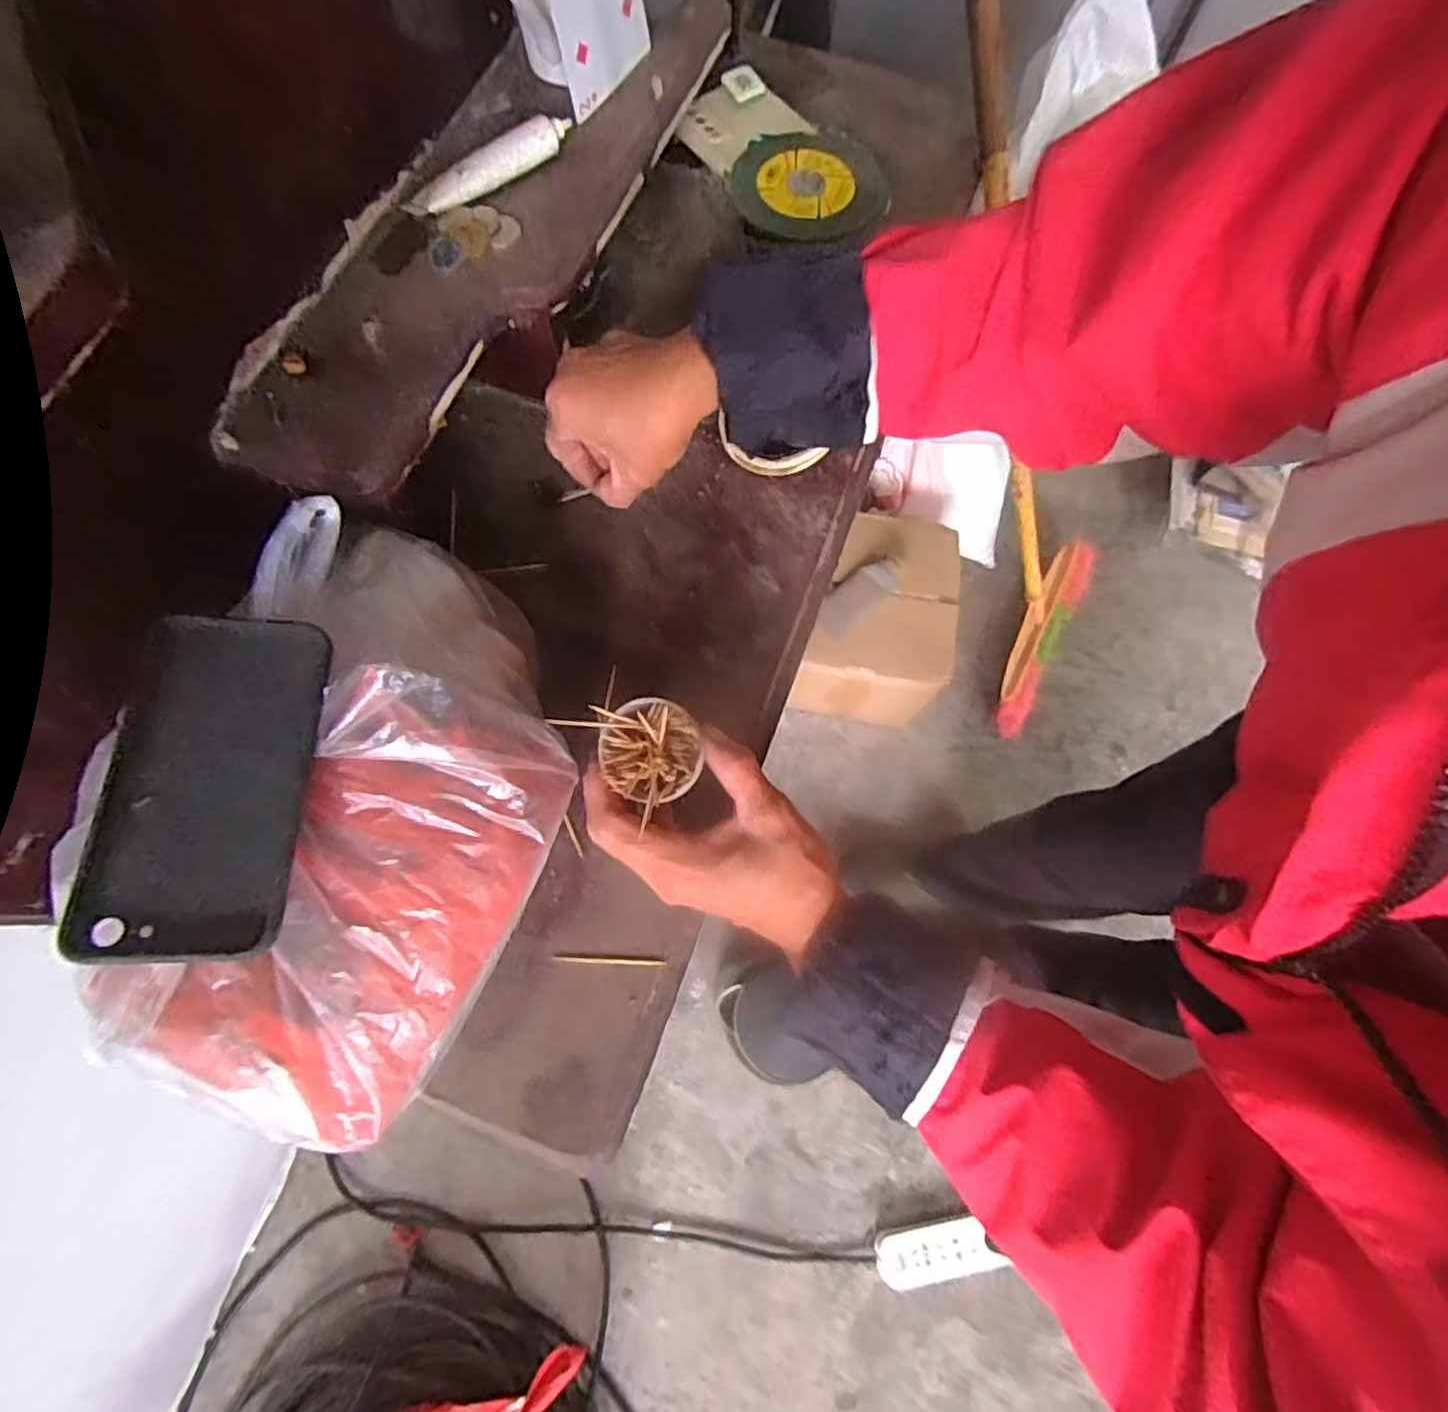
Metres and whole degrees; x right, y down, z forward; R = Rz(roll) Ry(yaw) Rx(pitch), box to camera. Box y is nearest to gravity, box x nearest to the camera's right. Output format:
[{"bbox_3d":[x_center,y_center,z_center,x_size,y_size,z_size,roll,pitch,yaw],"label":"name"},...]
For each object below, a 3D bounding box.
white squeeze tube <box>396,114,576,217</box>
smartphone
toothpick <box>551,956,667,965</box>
[{"bbox_3d":[-0.134,-0.313,0.388,0.107,0.012,0.019,-38,76,-11],"label":"white squeeze tube"},{"bbox_3d":[-0.212,0.027,0.277,0.069,0.006,0.145,4,65,-18],"label":"smartphone"},{"bbox_3d":[-0.063,0.140,0.368,0.062,0.004,0.004,3,73,-1],"label":"toothpick"}]

